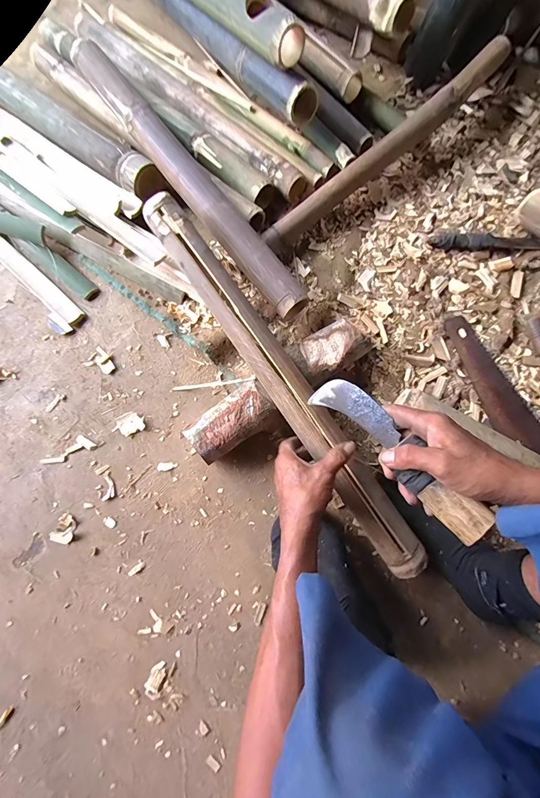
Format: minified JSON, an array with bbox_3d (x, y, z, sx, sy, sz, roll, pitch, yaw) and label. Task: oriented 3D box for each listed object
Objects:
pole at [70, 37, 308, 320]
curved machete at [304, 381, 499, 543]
[{"bbox_3d":[-0.150,-0.394,0.592,0.064,0.049,0.642,-37,79,-8],"label":"pole"},{"bbox_3d":[0.141,0.056,0.398,0.054,0.031,0.236,-53,56,20],"label":"curved machete"}]

